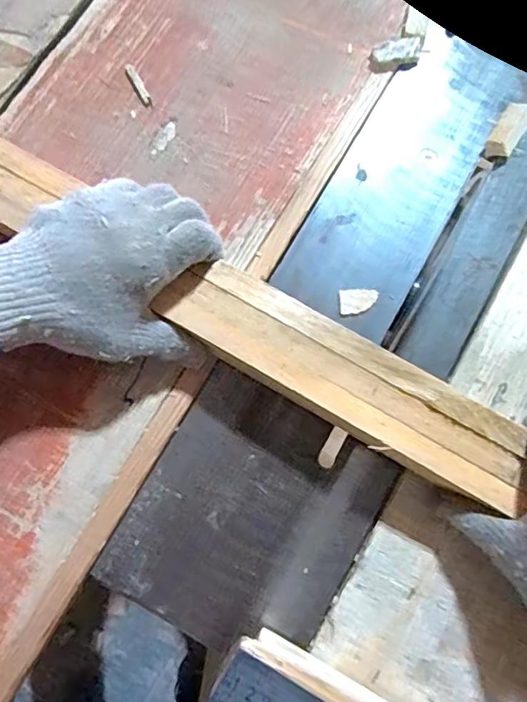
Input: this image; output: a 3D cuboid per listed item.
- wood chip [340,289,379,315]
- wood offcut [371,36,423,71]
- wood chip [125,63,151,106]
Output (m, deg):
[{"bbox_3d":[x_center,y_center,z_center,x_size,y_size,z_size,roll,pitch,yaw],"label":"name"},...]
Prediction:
[{"bbox_3d":[0.072,-0.037,0.398,0.029,0.004,0.020,-1,78,0],"label":"wood chip"},{"bbox_3d":[0.113,-0.249,0.444,0.043,0.009,0.023,-11,78,-2],"label":"wood offcut"},{"bbox_3d":[-0.104,-0.221,0.438,0.008,0.004,0.042,-28,79,-6],"label":"wood chip"}]

